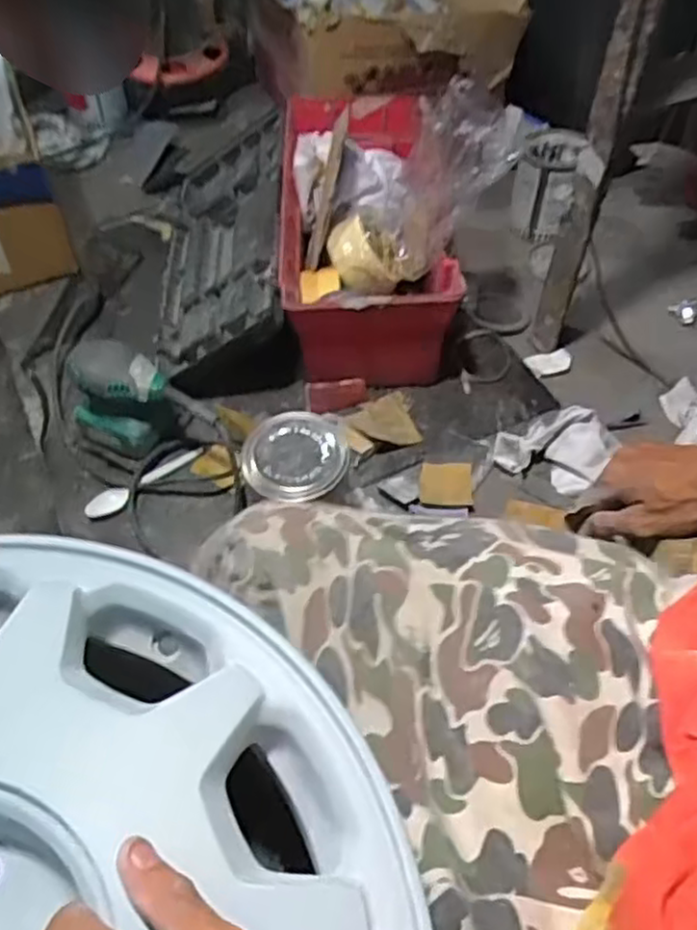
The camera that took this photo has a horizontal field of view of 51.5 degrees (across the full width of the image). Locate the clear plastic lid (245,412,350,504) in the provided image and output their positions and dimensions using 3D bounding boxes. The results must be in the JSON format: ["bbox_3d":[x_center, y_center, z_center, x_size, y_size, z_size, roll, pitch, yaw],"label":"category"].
[{"bbox_3d":[-0.055,-0.011,0.715,0.103,0.030,0.095,-5,59,8],"label":"clear plastic lid"}]

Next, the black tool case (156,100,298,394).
[{"bbox_3d":[-0.170,-0.301,0.981,0.177,0.152,0.446,-5,58,-4],"label":"black tool case"}]

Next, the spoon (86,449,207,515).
[{"bbox_3d":[-0.231,0.017,0.831,0.147,0.015,0.031,-31,63,-19],"label":"spoon"}]

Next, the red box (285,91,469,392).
[{"bbox_3d":[0.017,-0.307,0.973,0.198,0.159,0.422,-2,57,-2],"label":"red box"}]

